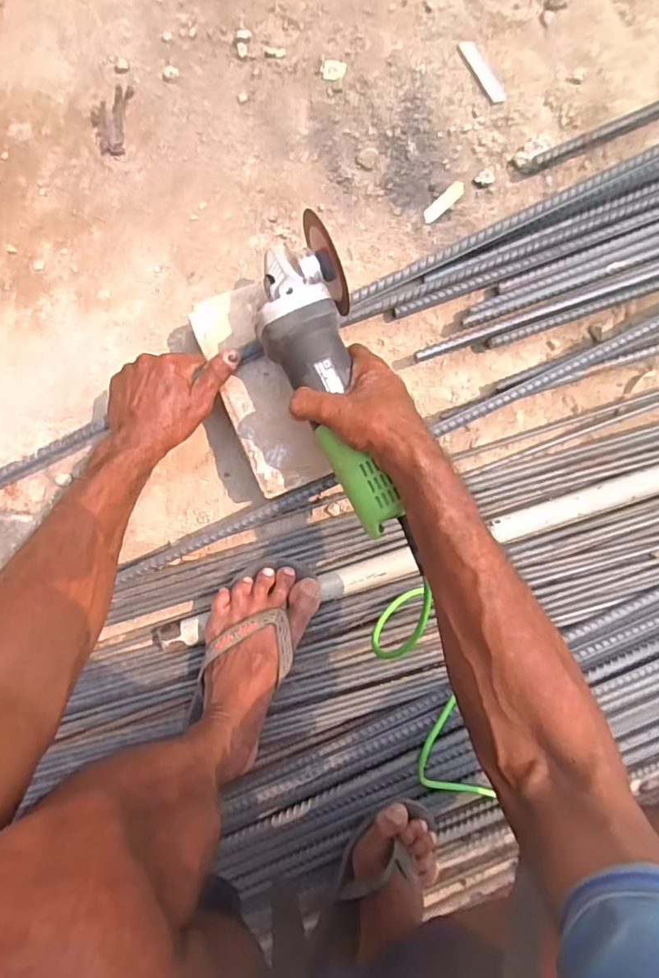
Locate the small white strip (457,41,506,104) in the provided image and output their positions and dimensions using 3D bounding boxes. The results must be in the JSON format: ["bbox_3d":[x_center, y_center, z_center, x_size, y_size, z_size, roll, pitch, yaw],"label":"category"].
[{"bbox_3d":[0.166,-0.454,0.590,0.019,0.004,0.073,-33,93,4],"label":"small white strip"}]

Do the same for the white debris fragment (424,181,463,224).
[{"bbox_3d":[0.129,-0.324,0.612,0.052,0.007,0.016,-41,92,5],"label":"white debris fragment"}]

